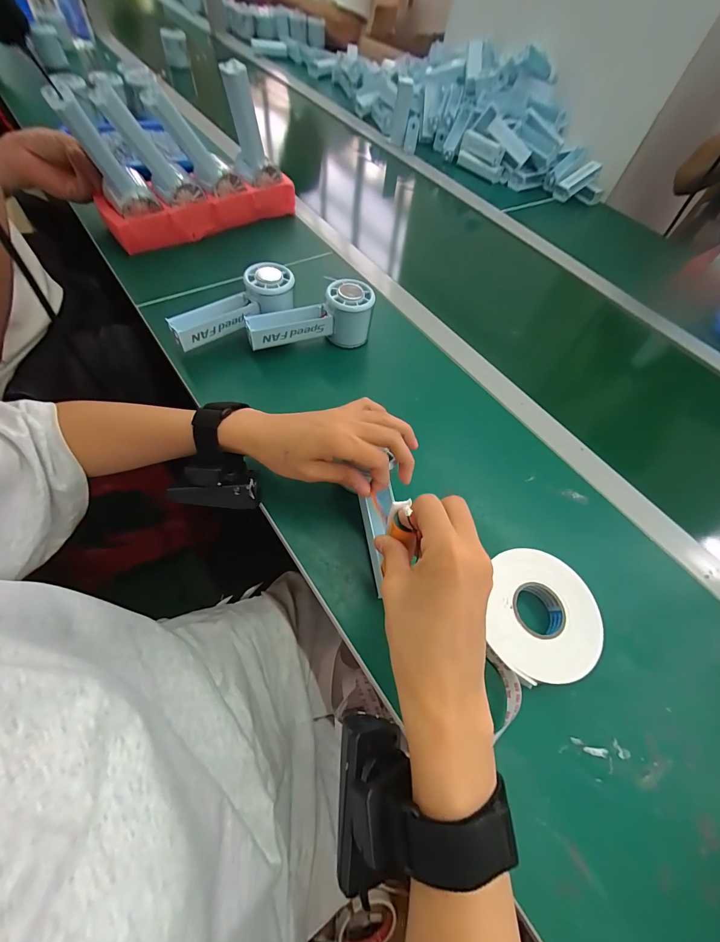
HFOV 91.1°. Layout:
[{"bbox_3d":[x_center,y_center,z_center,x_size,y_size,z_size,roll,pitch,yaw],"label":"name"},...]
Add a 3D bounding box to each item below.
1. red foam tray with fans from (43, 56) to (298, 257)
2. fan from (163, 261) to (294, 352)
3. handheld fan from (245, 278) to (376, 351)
[{"bbox_3d":[-0.233,-0.433,0.488,0.272,0.162,0.080,-32,68,-24],"label":"red foam tray with fans"},{"bbox_3d":[-0.146,-0.191,0.407,0.145,0.045,0.056,-22,64,-20],"label":"fan"},{"bbox_3d":[-0.060,-0.182,0.421,0.146,0.062,0.052,-11,61,-15],"label":"handheld fan"}]

